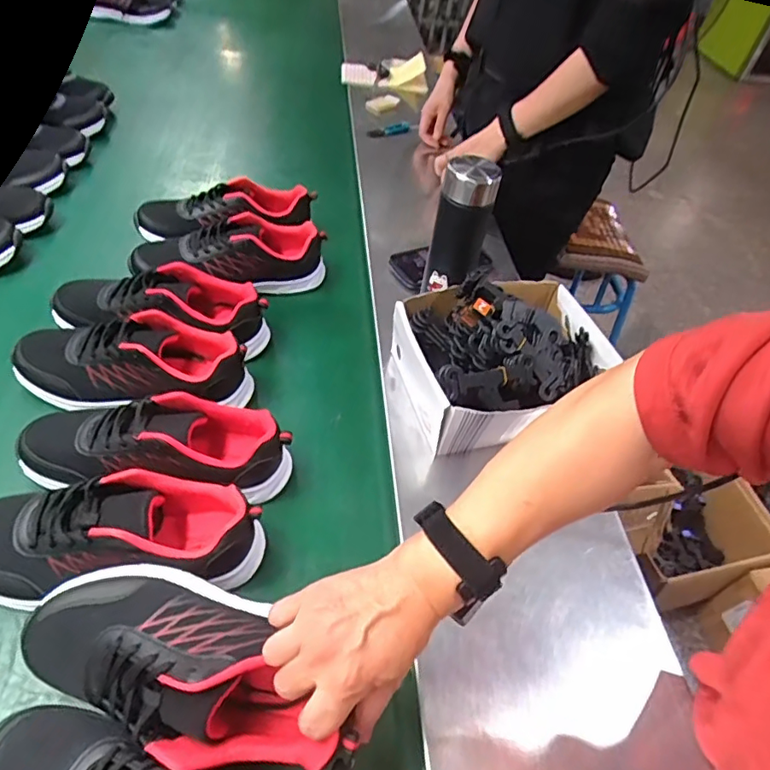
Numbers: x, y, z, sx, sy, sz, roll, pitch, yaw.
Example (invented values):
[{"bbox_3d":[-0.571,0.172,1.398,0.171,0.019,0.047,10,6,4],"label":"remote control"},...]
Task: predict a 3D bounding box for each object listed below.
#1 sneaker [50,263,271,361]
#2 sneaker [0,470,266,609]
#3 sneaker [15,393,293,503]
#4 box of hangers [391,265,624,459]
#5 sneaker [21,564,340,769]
[{"bbox_3d":[-0.286,-0.093,0.691,0.264,0.094,0.094,5,46,-2],"label":"sneaker"},{"bbox_3d":[-0.245,0.135,0.487,0.258,0.082,0.095,-5,51,-9],"label":"sneaker"},{"bbox_3d":[-0.230,0.064,0.559,0.260,0.094,0.102,8,50,2],"label":"sneaker"},{"bbox_3d":[0.142,-0.028,0.660,0.229,0.140,0.200,-10,52,-17],"label":"box of hangers"},{"bbox_3d":[-0.147,0.202,0.399,0.239,0.082,0.107,20,47,13],"label":"sneaker"}]

